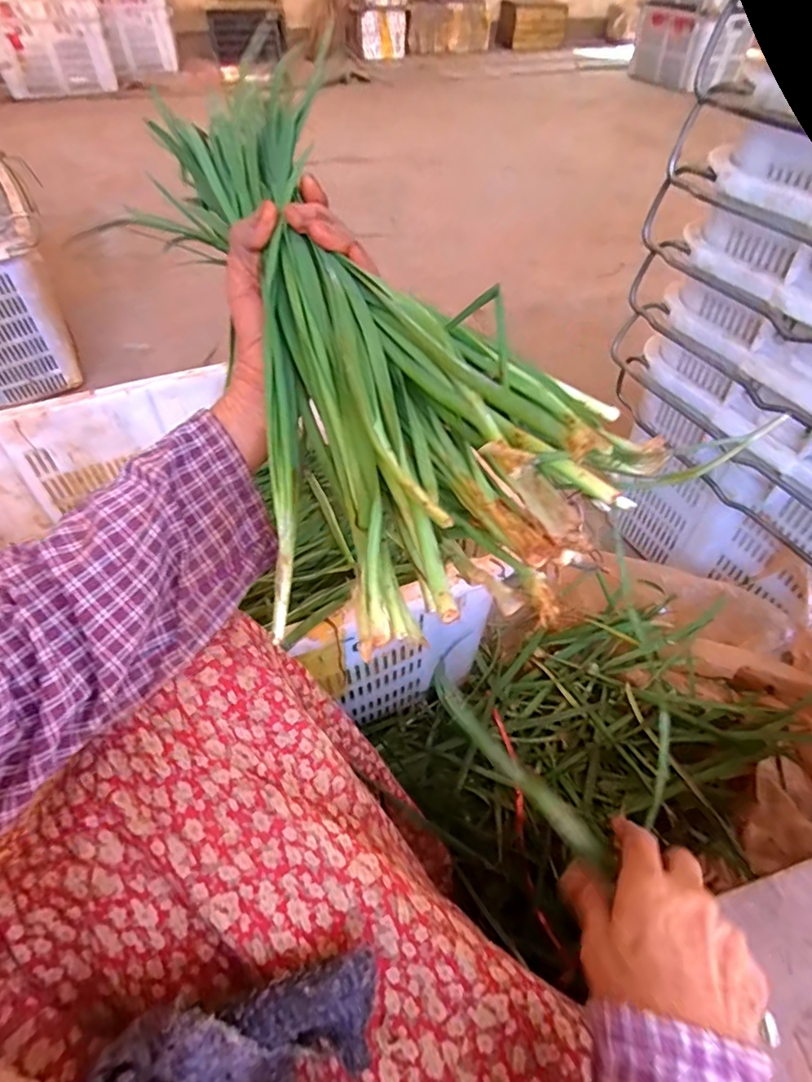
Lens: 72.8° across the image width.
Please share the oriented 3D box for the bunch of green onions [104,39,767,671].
[{"bbox_3d":[-0.049,-0.122,0.330,0.160,0.133,0.416,-23,62,-20],"label":"bunch of green onions"}]

